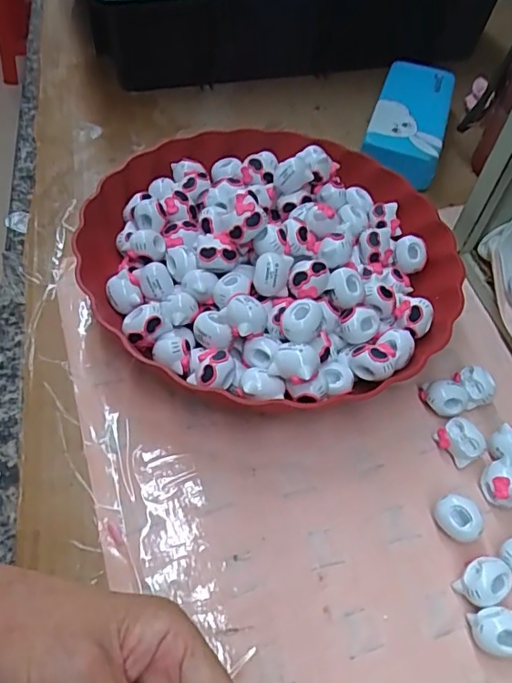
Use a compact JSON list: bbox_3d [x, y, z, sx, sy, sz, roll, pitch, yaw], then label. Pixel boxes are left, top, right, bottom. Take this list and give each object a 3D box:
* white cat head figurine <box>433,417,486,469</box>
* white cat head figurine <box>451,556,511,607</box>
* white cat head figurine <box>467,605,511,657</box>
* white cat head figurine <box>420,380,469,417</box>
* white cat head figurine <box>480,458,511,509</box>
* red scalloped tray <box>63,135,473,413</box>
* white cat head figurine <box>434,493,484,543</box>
[{"bbox_3d":[0.120,0.059,0.323,0.015,0.022,0.025,-28,60,-23],"label":"white cat head figurine"},{"bbox_3d":[0.115,0.121,0.276,0.025,0.019,0.021,-14,55,-15],"label":"white cat head figurine"},{"bbox_3d":[0.117,0.139,0.262,0.025,0.021,0.020,-6,53,-9],"label":"white cat head figurine"},{"bbox_3d":[0.117,0.036,0.342,0.028,0.018,0.018,21,54,11],"label":"white cat head figurine"},{"bbox_3d":[0.140,0.081,0.310,0.021,0.019,0.022,2,53,-3],"label":"white cat head figurine"},{"bbox_3d":[0.012,-0.062,0.379,0.251,0.058,0.249,-17,56,-17],"label":"red scalloped tray"},{"bbox_3d":[0.108,0.096,0.294,0.016,0.021,0.024,-36,63,-27],"label":"white cat head figurine"}]

